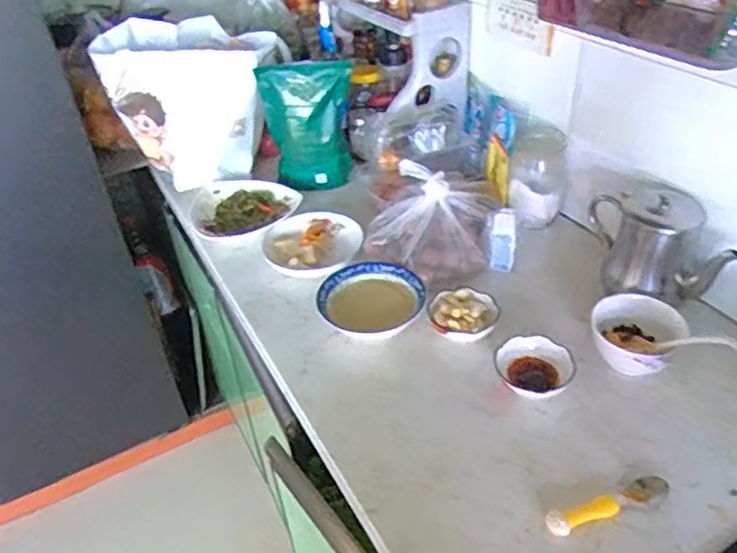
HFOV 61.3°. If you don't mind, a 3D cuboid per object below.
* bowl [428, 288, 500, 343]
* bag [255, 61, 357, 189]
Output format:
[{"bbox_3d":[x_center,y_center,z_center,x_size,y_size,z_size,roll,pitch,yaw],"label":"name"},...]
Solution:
[{"bbox_3d":[0.132,0.061,0.859,0.092,0.044,0.084,-3,37,2],"label":"bowl"},{"bbox_3d":[-0.108,-0.277,1.153,0.159,0.222,0.067,-10,38,-6],"label":"bag"}]

